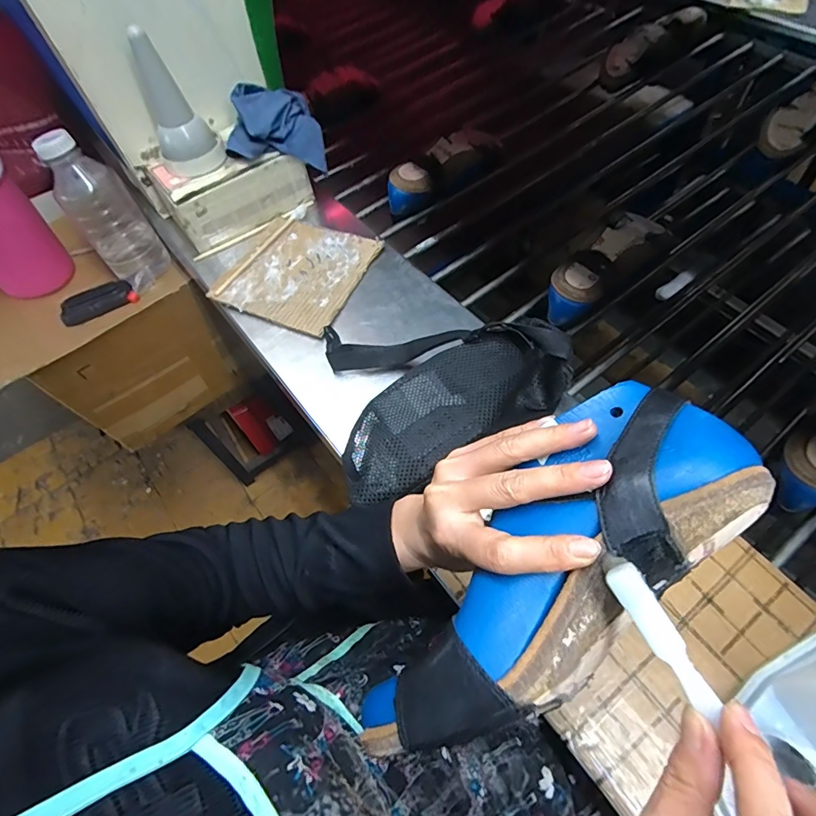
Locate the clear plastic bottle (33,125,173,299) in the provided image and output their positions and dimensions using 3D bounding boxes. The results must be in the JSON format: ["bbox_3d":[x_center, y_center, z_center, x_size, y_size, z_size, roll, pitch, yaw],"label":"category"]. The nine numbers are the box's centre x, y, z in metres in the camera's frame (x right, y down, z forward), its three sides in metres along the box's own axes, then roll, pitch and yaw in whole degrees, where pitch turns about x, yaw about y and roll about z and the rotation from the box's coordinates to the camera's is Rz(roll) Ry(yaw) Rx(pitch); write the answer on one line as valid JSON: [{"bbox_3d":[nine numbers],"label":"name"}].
[{"bbox_3d":[-0.442,-0.280,0.686,0.090,0.205,0.093,-38,64,-17],"label":"clear plastic bottle"}]

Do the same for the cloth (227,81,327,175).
[{"bbox_3d":[-0.186,-0.383,0.634,0.124,0.085,0.089,-16,60,-5],"label":"cloth"}]

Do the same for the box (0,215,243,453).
[{"bbox_3d":[-0.549,-0.132,0.871,0.297,0.299,0.274,-39,64,-17],"label":"box"}]

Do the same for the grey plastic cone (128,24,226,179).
[{"bbox_3d":[-0.290,-0.370,0.566,0.076,0.133,0.079,-24,61,-10],"label":"grey plastic cone"}]

